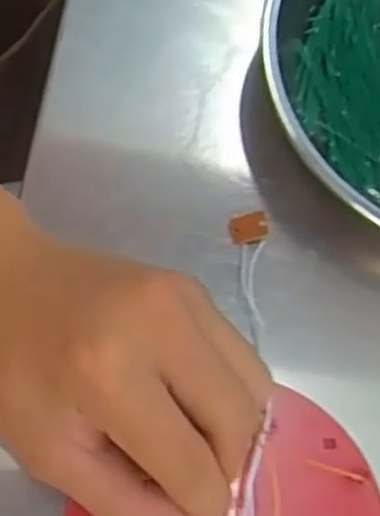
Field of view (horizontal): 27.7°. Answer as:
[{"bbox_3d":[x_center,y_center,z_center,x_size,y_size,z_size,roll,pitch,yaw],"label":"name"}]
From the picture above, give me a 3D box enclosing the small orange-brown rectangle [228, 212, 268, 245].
[{"bbox_3d":[0.026,-0.013,0.343,0.017,0.004,0.013,-16,95,21],"label":"small orange-brown rectangle"}]

